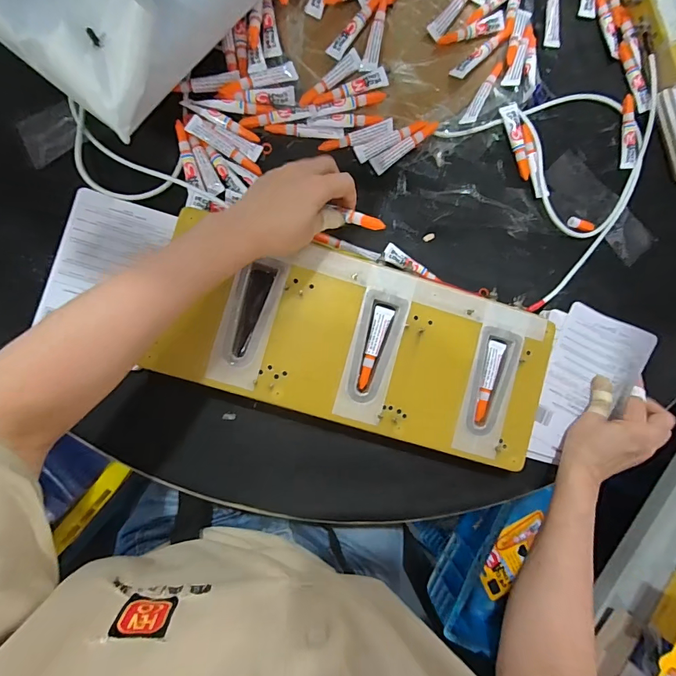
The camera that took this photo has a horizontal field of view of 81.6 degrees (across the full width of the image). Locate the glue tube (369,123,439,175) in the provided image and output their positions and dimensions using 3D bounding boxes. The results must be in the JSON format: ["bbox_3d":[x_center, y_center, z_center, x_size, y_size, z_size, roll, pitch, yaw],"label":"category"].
[{"bbox_3d":[0.080,-0.222,0.452,0.092,0.013,0.019,-33,92,-6],"label":"glue tube"}]

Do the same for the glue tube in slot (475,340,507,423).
[{"bbox_3d":[0.161,0.046,0.423,0.017,0.007,0.089,19,86,-5],"label":"glue tube in slot"}]

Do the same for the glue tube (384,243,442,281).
[{"bbox_3d":[0.082,-0.081,0.441,0.067,0.007,0.023,34,66,5],"label":"glue tube"}]

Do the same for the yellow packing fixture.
[{"bbox_3d":[0.029,0.006,0.422,0.388,0.041,0.165,17,86,-6],"label":"yellow packing fixture"}]

